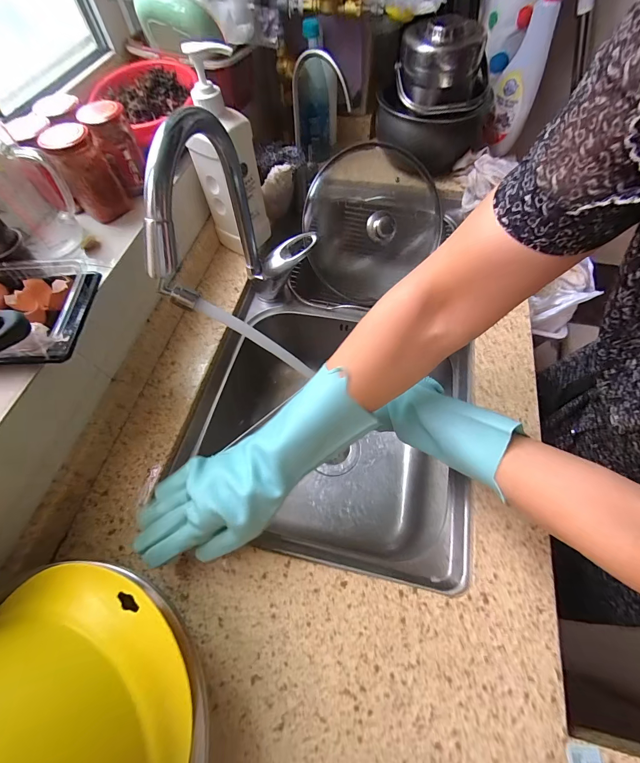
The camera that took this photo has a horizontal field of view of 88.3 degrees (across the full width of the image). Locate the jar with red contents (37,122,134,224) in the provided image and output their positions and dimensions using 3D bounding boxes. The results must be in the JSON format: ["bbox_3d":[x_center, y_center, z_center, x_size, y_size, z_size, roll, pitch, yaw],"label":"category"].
[{"bbox_3d":[-0.315,-0.277,0.447,0.061,0.103,0.057,-1,61,2],"label":"jar with red contents"}]

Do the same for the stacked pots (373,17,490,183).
[{"bbox_3d":[0.237,-0.577,0.674,0.210,0.214,0.196,20,64,13],"label":"stacked pots"}]

